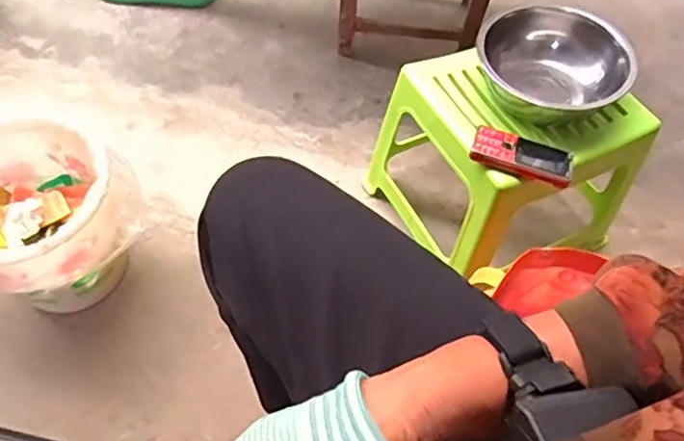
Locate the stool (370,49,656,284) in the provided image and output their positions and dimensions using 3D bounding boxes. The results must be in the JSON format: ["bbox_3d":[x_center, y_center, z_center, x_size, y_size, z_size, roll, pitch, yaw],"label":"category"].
[{"bbox_3d":[0.252,-0.090,0.922,0.332,0.289,0.282,-19,61,-13],"label":"stool"}]

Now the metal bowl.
[{"bbox_3d":[0.290,-0.202,0.823,0.193,0.087,0.174,-16,61,-12],"label":"metal bowl"}]

